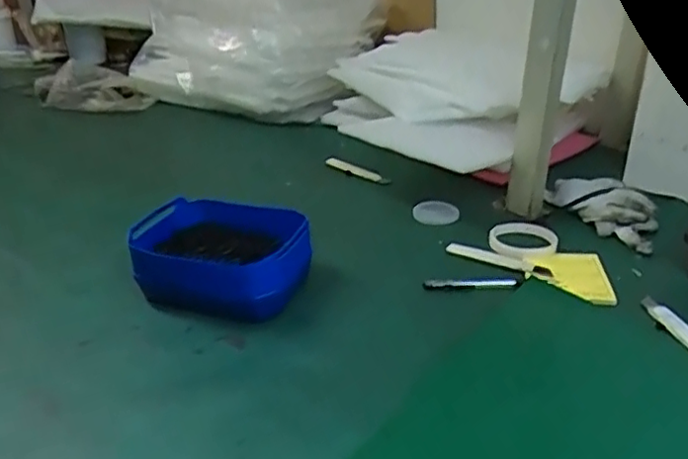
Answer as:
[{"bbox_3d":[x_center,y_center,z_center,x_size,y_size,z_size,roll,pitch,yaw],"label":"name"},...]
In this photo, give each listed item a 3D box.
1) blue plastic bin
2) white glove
[{"bbox_3d":[-0.149,0.033,0.773,0.207,0.078,0.161,6,29,12],"label":"blue plastic bin"},{"bbox_3d":[0.393,-0.034,0.919,0.105,0.038,0.176,-18,33,-29],"label":"white glove"}]

